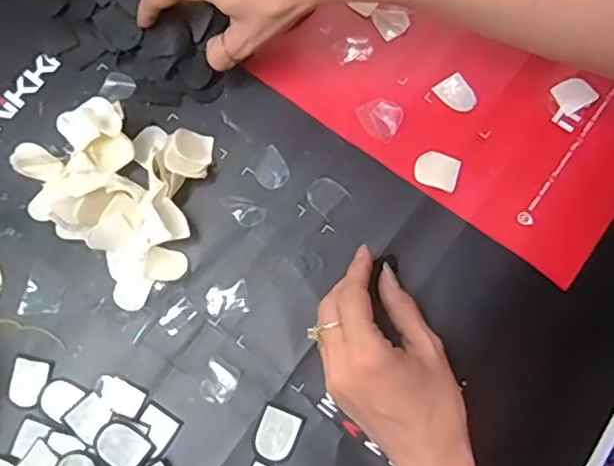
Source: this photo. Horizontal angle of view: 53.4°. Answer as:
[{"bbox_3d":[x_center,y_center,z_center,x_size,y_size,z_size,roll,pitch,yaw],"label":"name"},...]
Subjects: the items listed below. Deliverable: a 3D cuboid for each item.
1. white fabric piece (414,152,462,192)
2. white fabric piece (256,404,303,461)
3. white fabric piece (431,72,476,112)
[{"bbox_3d":[0.091,-0.044,0.427,0.030,0.007,0.024,20,78,7],"label":"white fabric piece"},{"bbox_3d":[-0.019,0.129,0.391,0.025,0.004,0.030,21,78,7],"label":"white fabric piece"},{"bbox_3d":[0.109,-0.101,0.444,0.023,0.004,0.029,-36,77,-6],"label":"white fabric piece"}]

